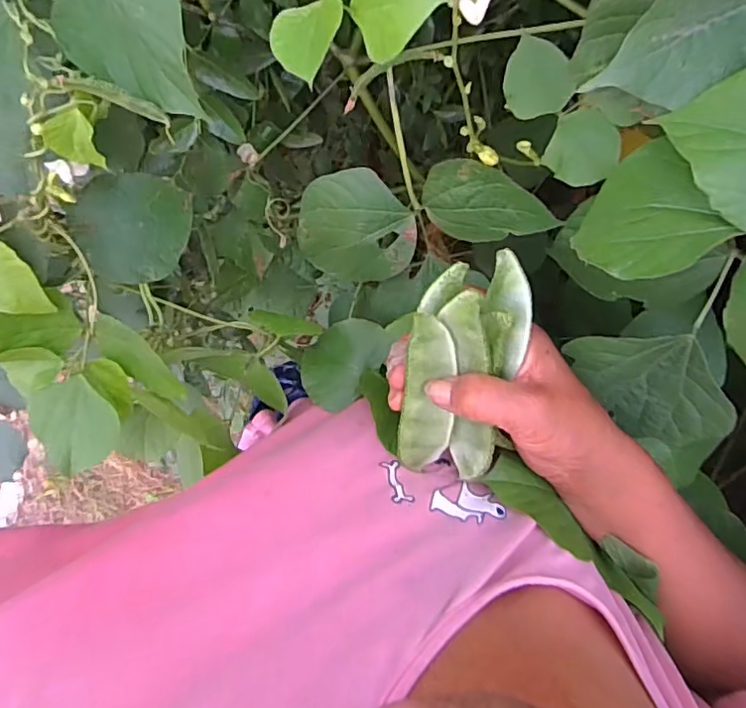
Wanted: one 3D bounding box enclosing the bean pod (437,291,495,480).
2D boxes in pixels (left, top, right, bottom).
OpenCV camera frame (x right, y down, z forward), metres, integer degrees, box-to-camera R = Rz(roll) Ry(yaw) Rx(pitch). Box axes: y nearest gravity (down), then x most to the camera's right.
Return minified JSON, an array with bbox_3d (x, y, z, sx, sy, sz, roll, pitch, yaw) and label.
[{"bbox_3d":[0.053,0.018,0.307,0.024,0.018,0.115,-5,119,3],"label":"bean pod"}]

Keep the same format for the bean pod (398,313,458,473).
[{"bbox_3d":[0.031,0.026,0.316,0.029,0.008,0.109,3,123,2],"label":"bean pod"}]

